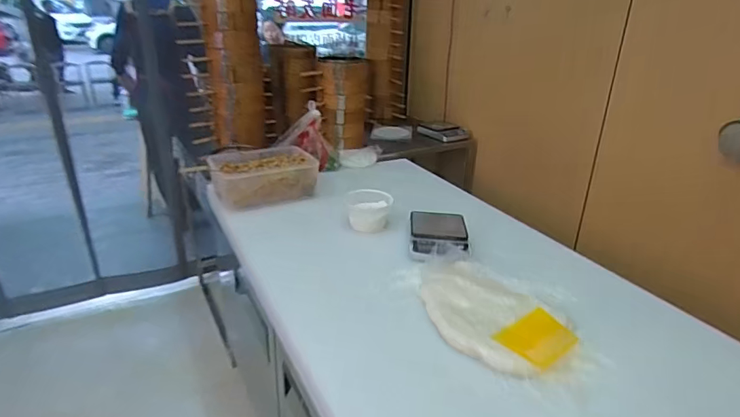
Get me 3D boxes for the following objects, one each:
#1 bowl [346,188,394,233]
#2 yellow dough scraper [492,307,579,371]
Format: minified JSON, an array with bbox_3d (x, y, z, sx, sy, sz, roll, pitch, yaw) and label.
[{"bbox_3d":[-0.002,0.008,1.345,0.129,0.104,0.109,1,25,0],"label":"bowl"},{"bbox_3d":[0.312,0.242,0.863,0.118,0.007,0.099,-27,47,-24],"label":"yellow dough scraper"}]

